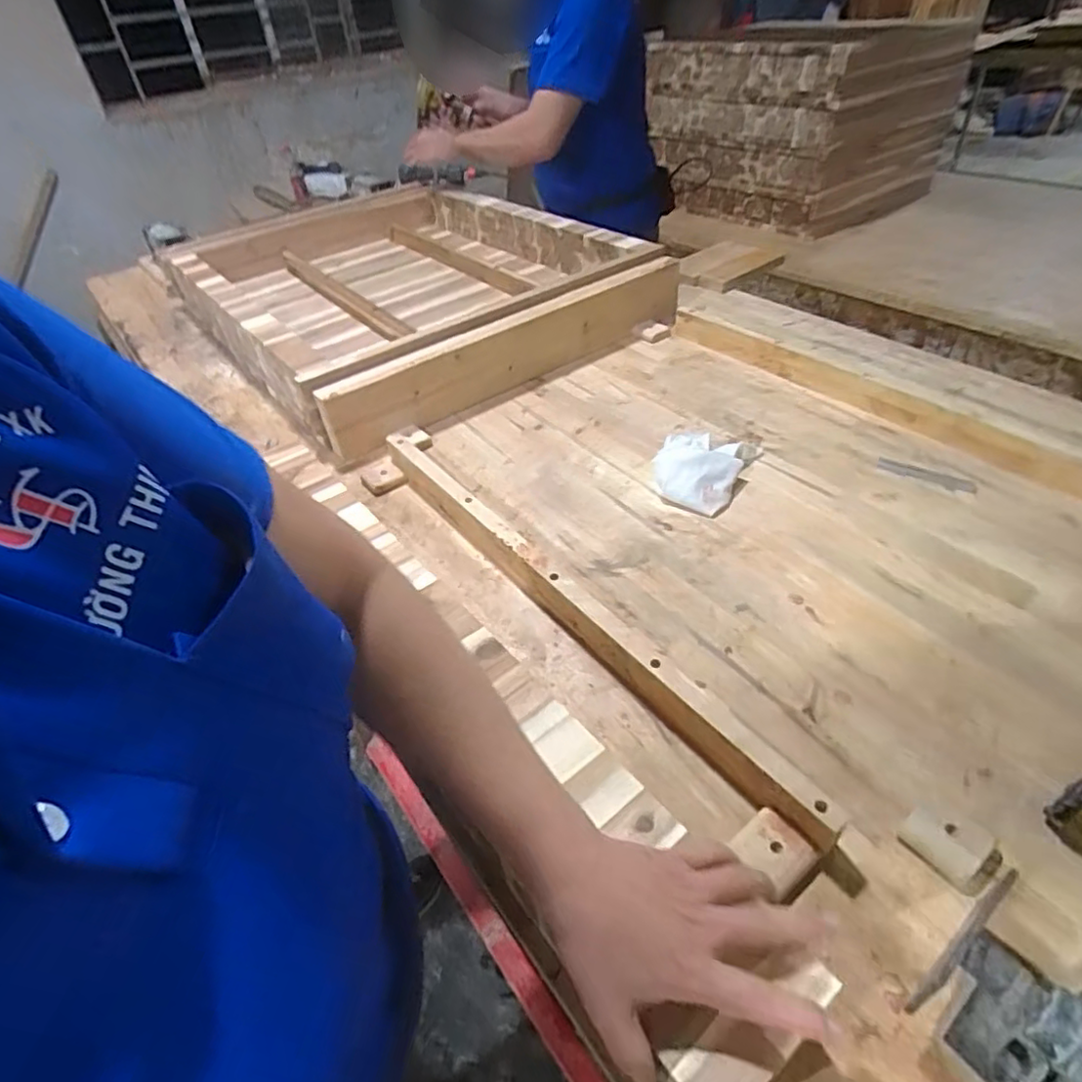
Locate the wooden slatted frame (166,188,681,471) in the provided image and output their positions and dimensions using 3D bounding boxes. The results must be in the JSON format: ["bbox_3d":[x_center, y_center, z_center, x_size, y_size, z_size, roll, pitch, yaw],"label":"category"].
[{"bbox_3d":[-0.298,-0.520,1.277,0.674,0.128,0.930,-32,48,-25],"label":"wooden slatted frame"}]

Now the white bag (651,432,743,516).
[{"bbox_3d":[0.201,-0.098,0.833,0.115,0.037,0.133,18,48,24],"label":"white bag"}]

